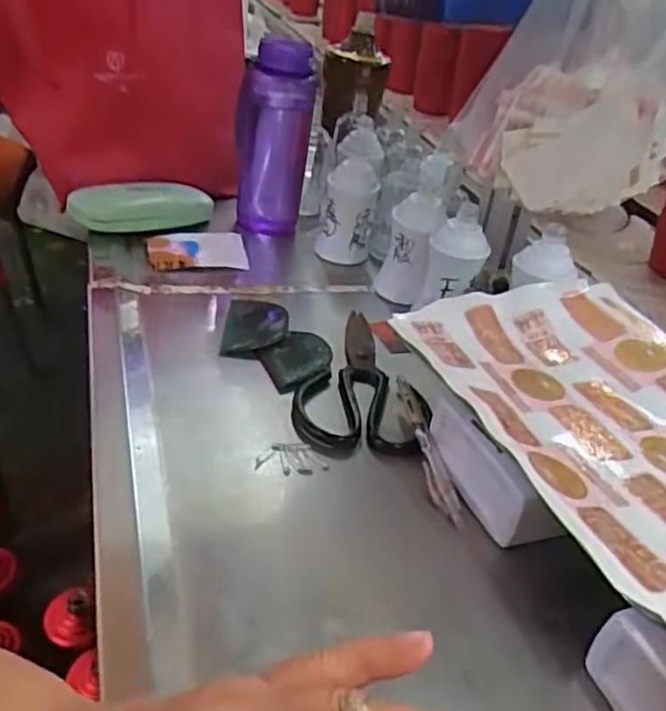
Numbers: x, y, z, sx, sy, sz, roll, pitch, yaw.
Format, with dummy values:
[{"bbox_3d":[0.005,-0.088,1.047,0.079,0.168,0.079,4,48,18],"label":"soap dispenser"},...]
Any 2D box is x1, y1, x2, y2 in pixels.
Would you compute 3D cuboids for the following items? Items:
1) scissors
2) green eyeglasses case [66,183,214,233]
[{"bbox_3d":[0.015,0.013,0.572,0.099,0.017,0.191,2,35,-8],"label":"scissors"},{"bbox_3d":[-0.194,-0.156,0.724,0.151,0.042,0.047,-19,42,-33],"label":"green eyeglasses case"}]

